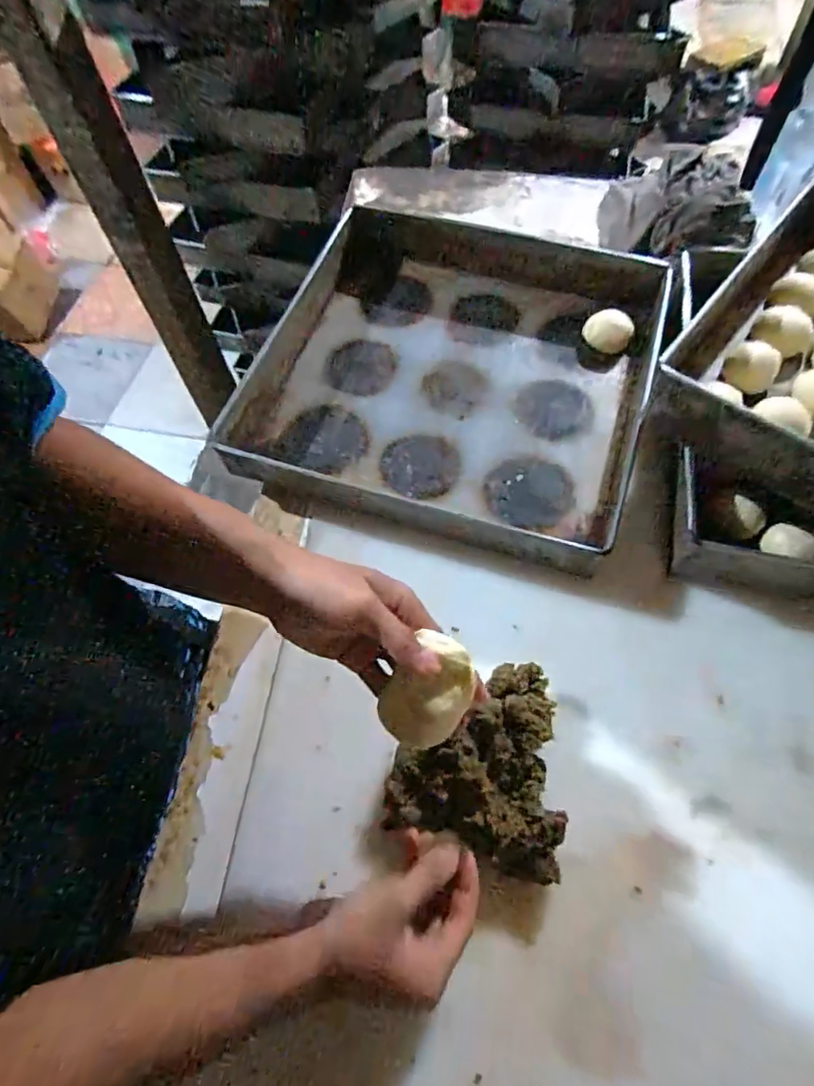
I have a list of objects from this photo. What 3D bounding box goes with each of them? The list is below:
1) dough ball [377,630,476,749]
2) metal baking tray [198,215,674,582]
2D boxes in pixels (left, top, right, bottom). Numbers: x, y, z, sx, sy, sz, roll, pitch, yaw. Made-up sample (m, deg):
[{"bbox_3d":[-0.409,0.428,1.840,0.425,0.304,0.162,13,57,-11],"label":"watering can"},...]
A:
[{"bbox_3d":[0.013,0.101,0.367,0.051,0.040,0.062,28,68,16],"label":"dough ball"},{"bbox_3d":[0.053,-0.200,0.640,0.429,0.051,0.416,17,65,11],"label":"metal baking tray"}]

